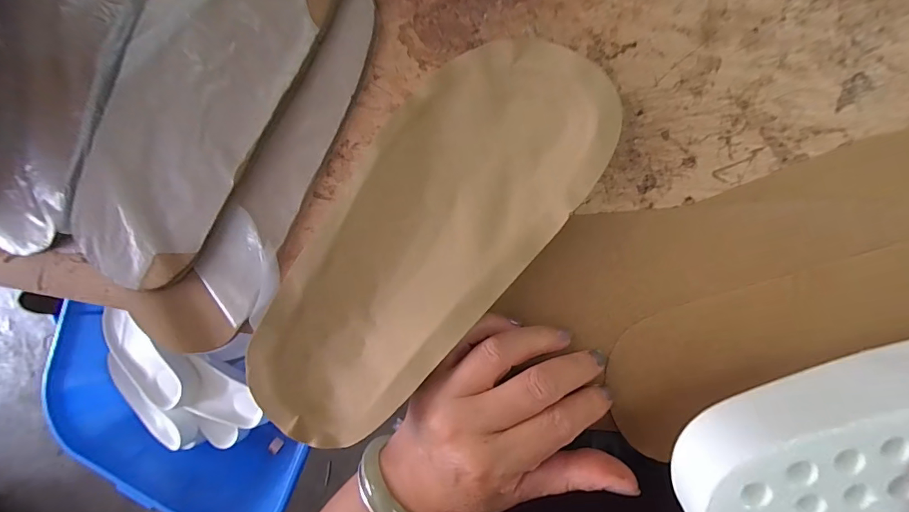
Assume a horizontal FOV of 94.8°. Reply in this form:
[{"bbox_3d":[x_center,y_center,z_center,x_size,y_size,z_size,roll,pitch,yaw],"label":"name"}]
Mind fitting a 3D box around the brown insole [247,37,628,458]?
[{"bbox_3d":[-0.021,-0.008,0.224,0.103,0.016,0.237,41,95,8],"label":"brown insole"}]

